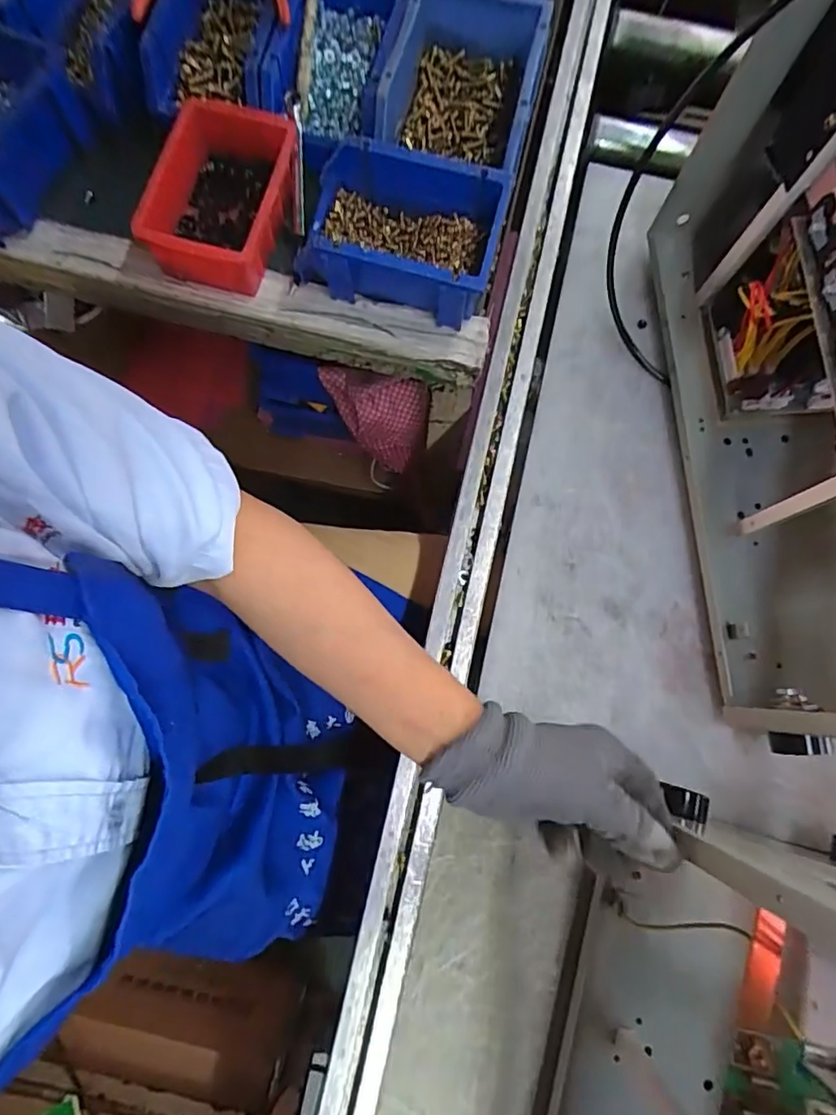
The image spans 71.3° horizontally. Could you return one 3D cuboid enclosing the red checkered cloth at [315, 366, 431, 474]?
[{"bbox_3d":[-0.054,-0.162,0.705,0.125,0.128,0.067,7,78,0],"label":"red checkered cloth"}]

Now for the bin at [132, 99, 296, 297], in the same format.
[{"bbox_3d":[-0.177,-0.313,0.502,0.121,0.055,0.153,13,78,2],"label":"bin"}]

